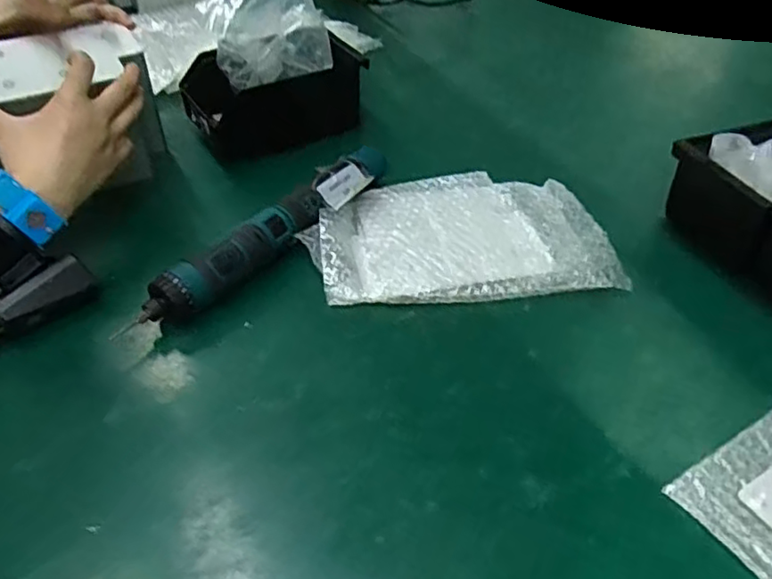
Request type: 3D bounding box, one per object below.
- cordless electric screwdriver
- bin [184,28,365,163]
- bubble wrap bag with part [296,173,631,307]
[{"bbox_3d":[-0.093,-0.044,0.544,0.035,0.044,0.271,32,52,31],"label":"cordless electric screwdriver"},{"bbox_3d":[-0.121,-0.208,0.687,0.167,0.076,0.124,-25,48,-24],"label":"bin"},{"bbox_3d":[0.060,-0.051,0.577,0.248,0.026,0.172,-6,43,-6],"label":"bubble wrap bag with part"}]

